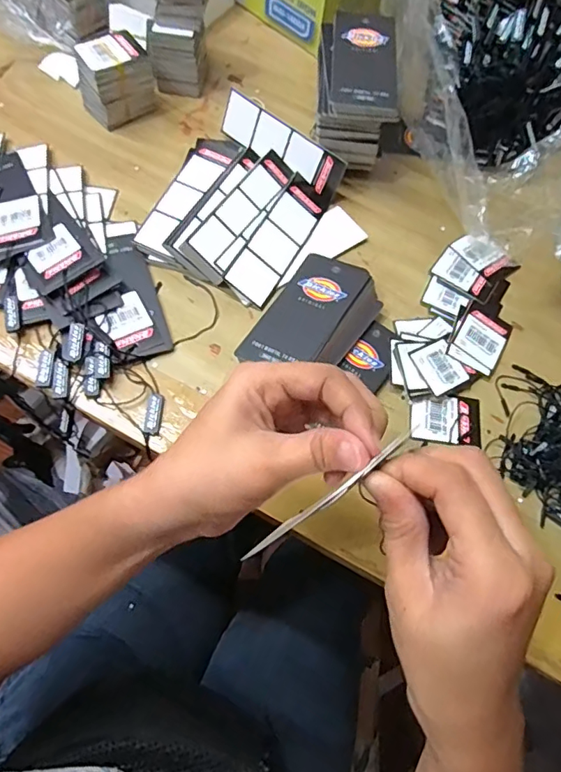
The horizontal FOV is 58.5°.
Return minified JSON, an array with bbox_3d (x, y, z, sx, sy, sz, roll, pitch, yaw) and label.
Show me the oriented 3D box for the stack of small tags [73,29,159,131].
[{"bbox_3d":[-0.138,-0.261,0.429,0.061,0.055,0.042,-31,72,-17],"label":"stack of small tags"}]

